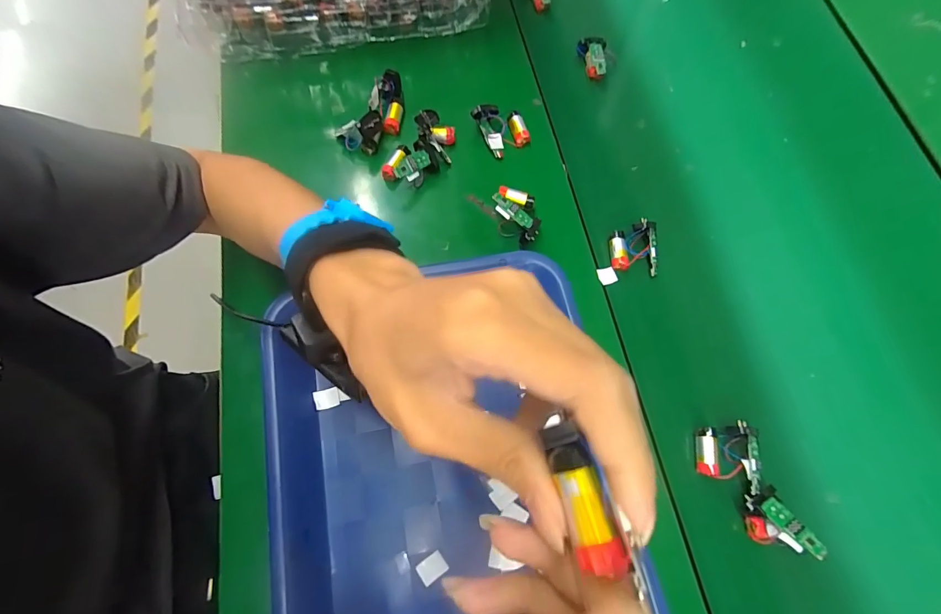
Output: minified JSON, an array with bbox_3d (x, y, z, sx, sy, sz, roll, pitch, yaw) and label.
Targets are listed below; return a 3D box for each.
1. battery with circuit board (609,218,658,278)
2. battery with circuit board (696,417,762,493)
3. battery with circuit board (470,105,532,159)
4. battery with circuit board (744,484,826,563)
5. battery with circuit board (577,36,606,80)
[{"bbox_3d":[0.156,-0.055,0.402,0.043,0.023,0.047,-3,69,-1],"label":"battery with circuit board"},{"bbox_3d":[0.208,0.118,0.345,0.046,0.019,0.049,13,70,5],"label":"battery with circuit board"},{"bbox_3d":[0.036,-0.189,0.436,0.053,0.033,0.045,-34,75,-12],"label":"battery with circuit board"},{"bbox_3d":[0.232,0.165,0.320,0.031,0.027,0.046,-18,71,-7],"label":"battery with circuit board"},{"bbox_3d":[0.140,-0.287,0.487,0.032,0.015,0.054,5,71,1],"label":"battery with circuit board"}]

